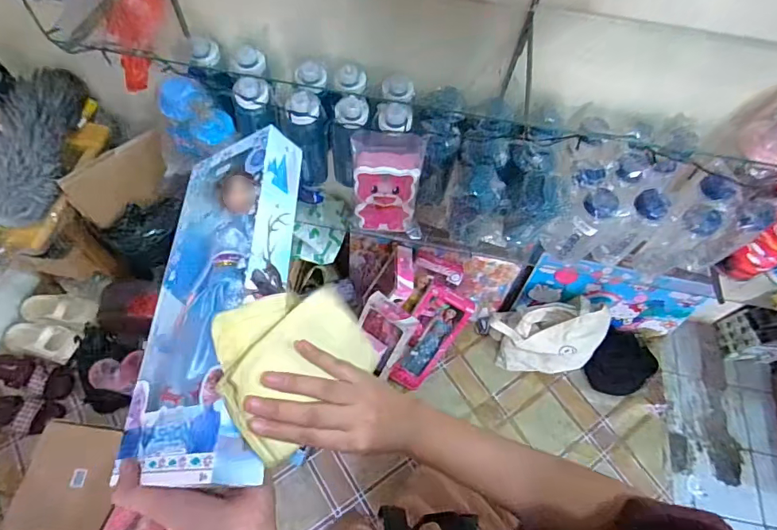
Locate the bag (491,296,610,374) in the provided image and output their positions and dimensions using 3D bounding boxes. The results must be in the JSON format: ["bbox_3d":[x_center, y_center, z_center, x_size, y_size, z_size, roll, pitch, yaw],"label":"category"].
[{"bbox_3d":[0.473,0.224,1.347,0.300,0.243,0.165,-4,63,-6],"label":"bag"}]

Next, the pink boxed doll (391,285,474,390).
[{"bbox_3d":[0.120,0.213,1.309,0.138,0.078,0.332,29,109,11],"label":"pink boxed doll"}]

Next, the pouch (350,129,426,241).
[{"bbox_3d":[0.000,-0.159,0.903,0.141,0.191,0.101,5,62,-1],"label":"pouch"}]

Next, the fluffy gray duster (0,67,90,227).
[{"bbox_3d":[-0.795,-0.274,1.000,0.138,0.110,0.388,5,62,-1],"label":"fluffy gray duster"}]

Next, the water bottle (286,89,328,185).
[{"bbox_3d":[-0.160,-0.253,0.903,0.077,0.192,0.080,-9,63,-8],"label":"water bottle"}]

